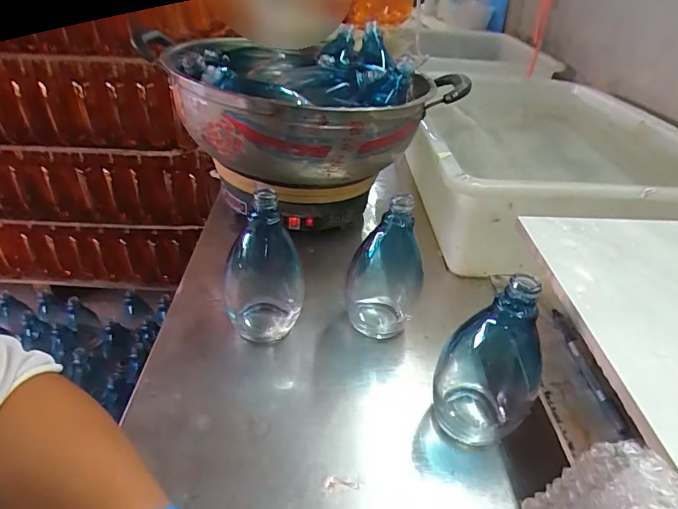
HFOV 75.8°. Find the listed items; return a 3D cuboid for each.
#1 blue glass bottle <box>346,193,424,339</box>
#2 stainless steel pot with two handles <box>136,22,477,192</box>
[{"bbox_3d":[0.047,0.007,0.422,0.072,0.134,0.061,12,35,10],"label":"blue glass bottle"},{"bbox_3d":[-0.064,-0.207,0.581,0.301,0.117,0.340,-30,45,-35],"label":"stainless steel pot with two handles"}]

